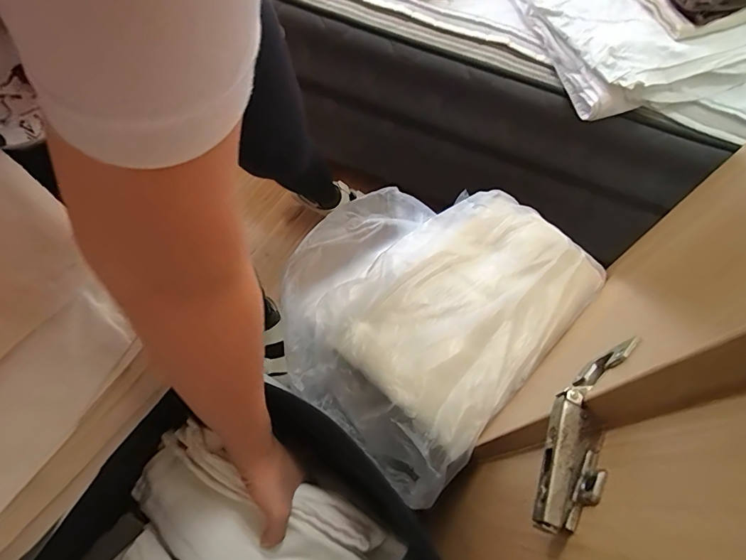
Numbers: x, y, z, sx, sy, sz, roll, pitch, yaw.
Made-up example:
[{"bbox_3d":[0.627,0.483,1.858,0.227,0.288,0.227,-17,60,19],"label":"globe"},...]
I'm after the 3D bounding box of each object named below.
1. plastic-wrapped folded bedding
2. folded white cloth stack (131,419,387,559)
[{"bbox_3d":[0.075,0.015,0.564,0.304,0.088,0.415,40,68,15],"label":"plastic-wrapped folded bedding"},{"bbox_3d":[-0.118,0.237,0.418,0.242,0.070,0.144,35,67,13],"label":"folded white cloth stack"}]

